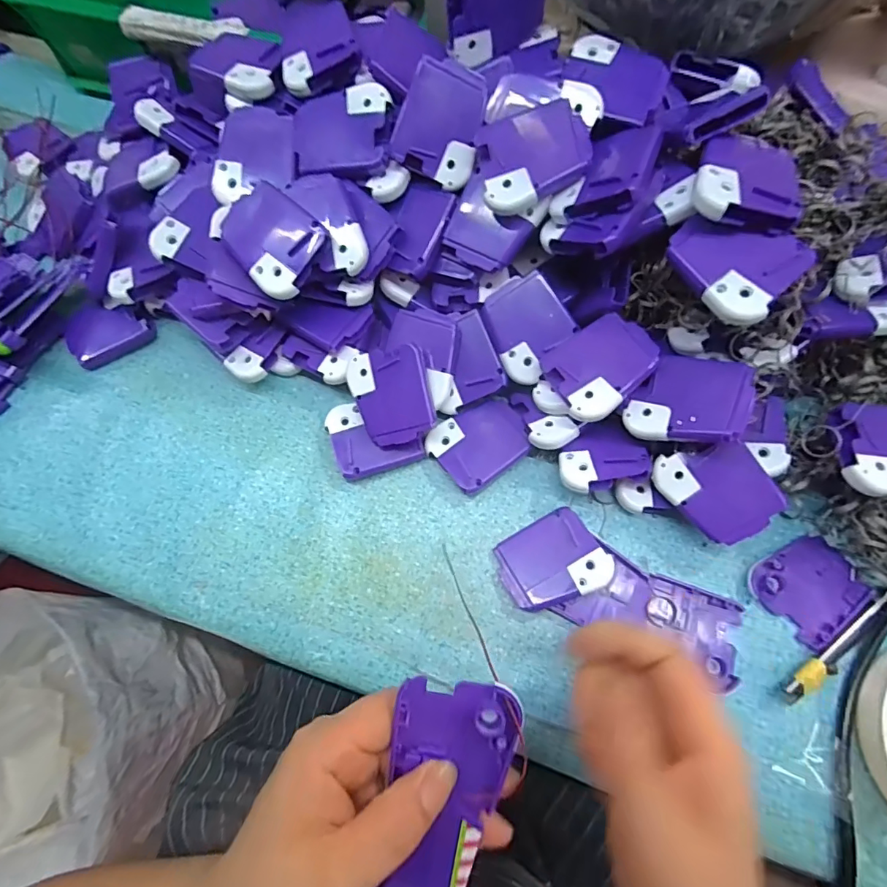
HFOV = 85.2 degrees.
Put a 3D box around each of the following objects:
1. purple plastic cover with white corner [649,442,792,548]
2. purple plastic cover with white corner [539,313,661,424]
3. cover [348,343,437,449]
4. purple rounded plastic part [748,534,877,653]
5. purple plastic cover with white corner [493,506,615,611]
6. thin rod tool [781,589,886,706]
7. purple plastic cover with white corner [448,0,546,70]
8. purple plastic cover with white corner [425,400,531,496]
[{"bbox_3d":[0.161,0.026,0.281,0.050,0.006,0.060,-38,78,12],"label":"purple plastic cover with white corner"},{"bbox_3d":[0.097,-0.047,0.293,0.061,0.011,0.054,-32,66,4],"label":"purple plastic cover with white corner"},{"bbox_3d":[-0.032,-0.031,0.313,0.049,0.010,0.061,-16,88,17],"label":"cover"},{"bbox_3d":[0.220,0.085,0.289,0.057,0.005,0.051,-36,73,-9],"label":"purple rounded plastic part"},{"bbox_3d":[0.066,0.074,0.299,0.062,0.014,0.051,-30,72,-7],"label":"purple plastic cover with white corner"},{"bbox_3d":[0.230,0.113,0.274,0.099,0.014,0.014,-35,73,-9],"label":"thin rod tool"},{"bbox_3d":[0.032,-0.263,0.290,0.060,0.051,0.006,-22,59,-6],"label":"purple plastic cover with white corner"},{"bbox_3d":[0.025,0.000,0.325,0.062,0.013,0.050,-36,73,-9],"label":"purple plastic cover with white corner"}]

